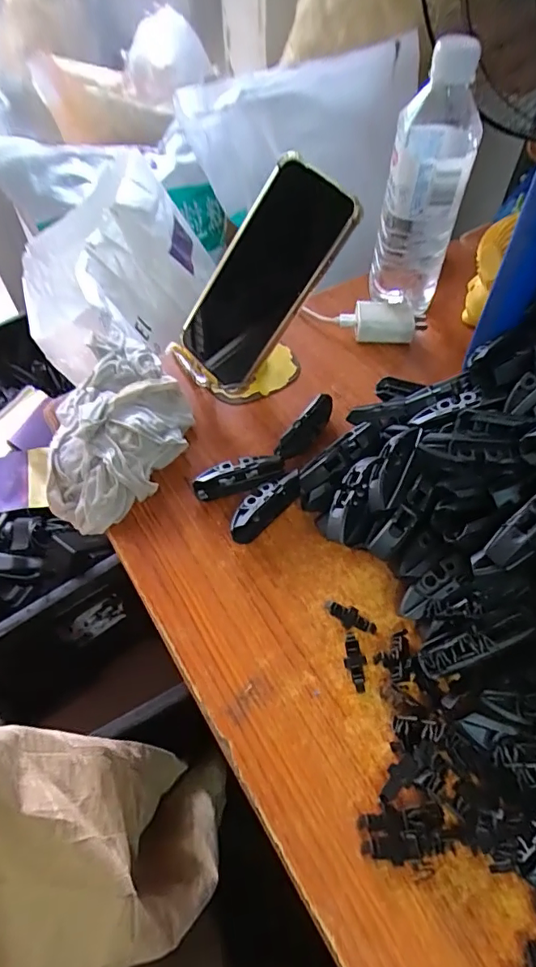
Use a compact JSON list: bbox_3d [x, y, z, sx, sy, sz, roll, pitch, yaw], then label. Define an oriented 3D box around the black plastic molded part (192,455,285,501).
[{"bbox_3d":[-0.022,-0.005,0.390,0.070,0.021,0.019,-14,56,-9],"label":"black plastic molded part"}]

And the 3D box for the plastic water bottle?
[{"bbox_3d":[0.137,-0.257,0.453,0.069,0.204,0.062,11,56,8],"label":"plastic water bottle"}]

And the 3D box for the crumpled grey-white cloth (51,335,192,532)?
[{"bbox_3d":[-0.120,-0.050,0.415,0.110,0.036,0.175,-5,55,-3],"label":"crumpled grey-white cloth"}]

